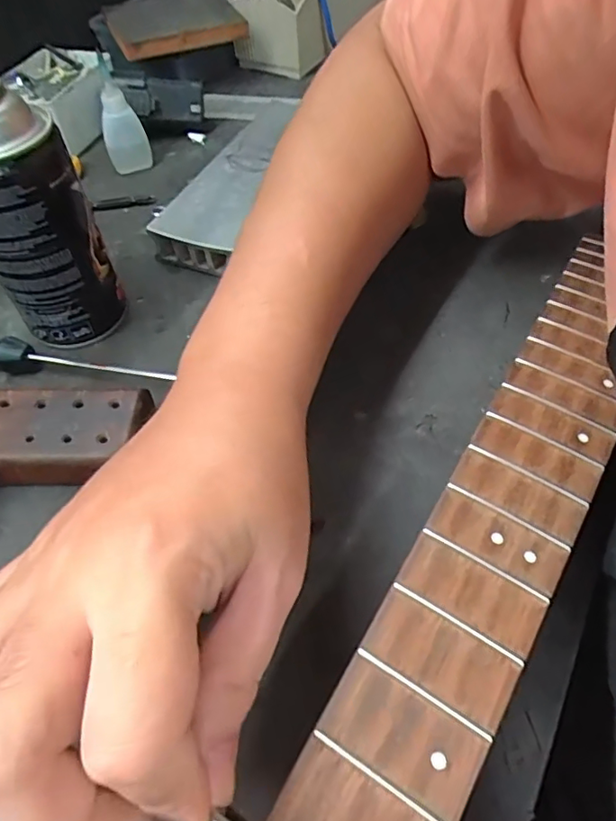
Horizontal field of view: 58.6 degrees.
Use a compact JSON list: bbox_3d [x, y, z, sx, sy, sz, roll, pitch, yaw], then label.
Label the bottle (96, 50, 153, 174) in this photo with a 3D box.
[{"bbox_3d":[-0.155,-0.238,0.456,0.032,0.086,0.031,-20,54,-11],"label":"bottle"}]

